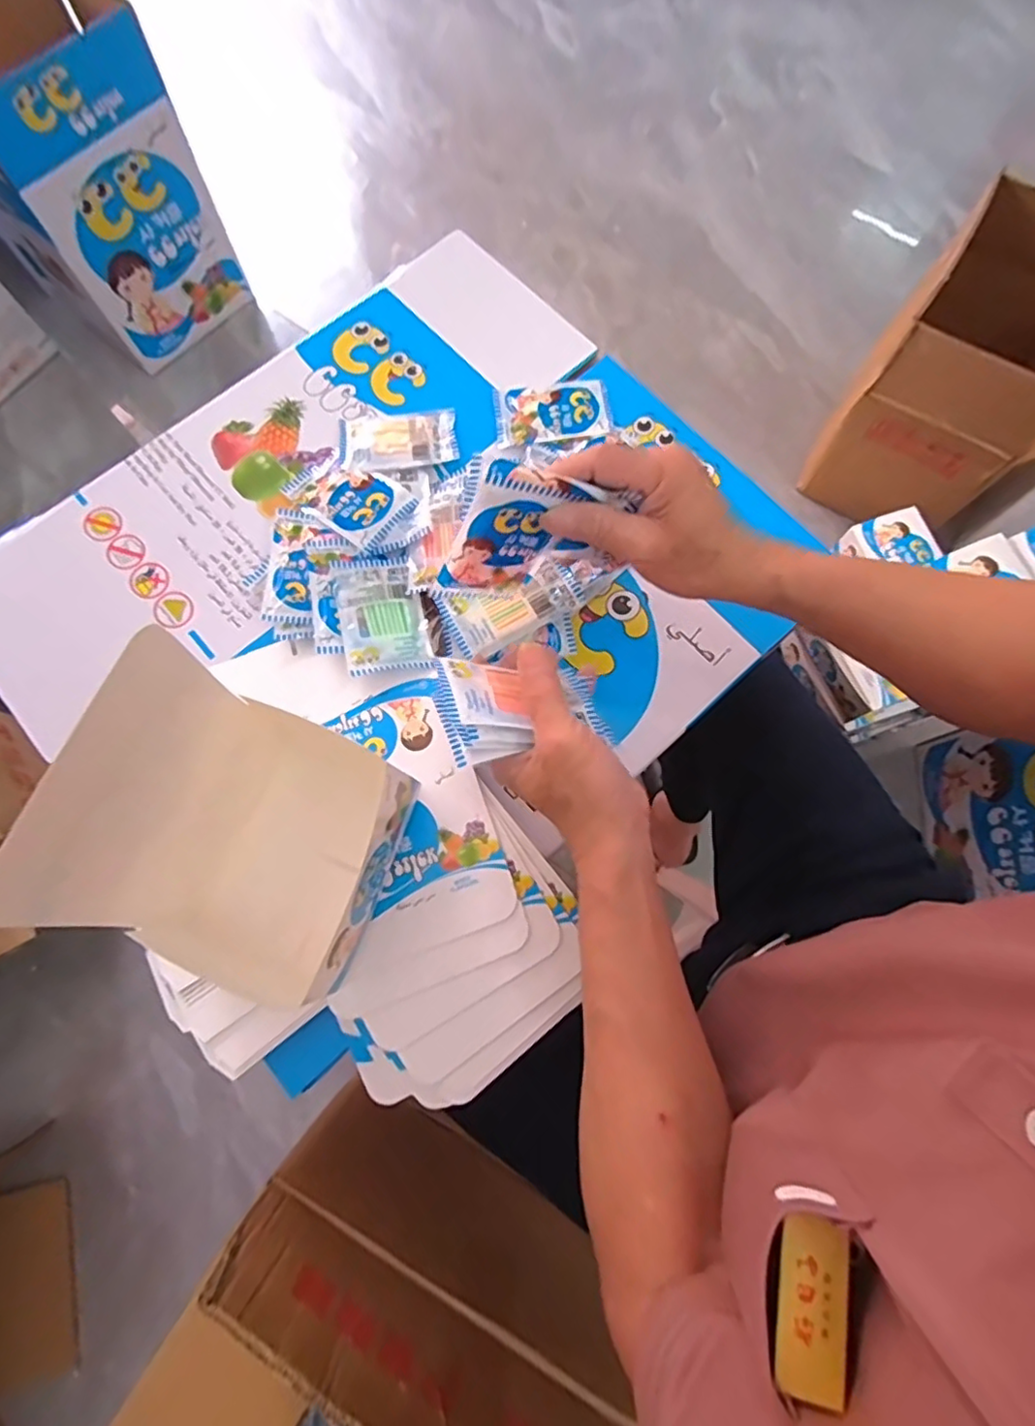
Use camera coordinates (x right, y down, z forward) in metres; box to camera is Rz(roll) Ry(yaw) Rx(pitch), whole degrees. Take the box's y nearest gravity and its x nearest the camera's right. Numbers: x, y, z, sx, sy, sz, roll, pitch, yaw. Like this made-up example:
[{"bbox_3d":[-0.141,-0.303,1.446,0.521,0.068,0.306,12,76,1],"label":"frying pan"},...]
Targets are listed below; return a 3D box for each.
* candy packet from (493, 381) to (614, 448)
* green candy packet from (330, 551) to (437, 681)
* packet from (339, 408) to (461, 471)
[{"bbox_3d":[0.031,-0.266,0.540,0.096,0.015,0.064,-4,75,-2],"label":"candy packet"},{"bbox_3d":[-0.108,-0.080,0.480,0.060,0.019,0.103,-16,76,-5],"label":"green candy packet"},{"bbox_3d":[-0.104,-0.241,0.537,0.100,0.013,0.068,-4,75,-2],"label":"packet"}]

